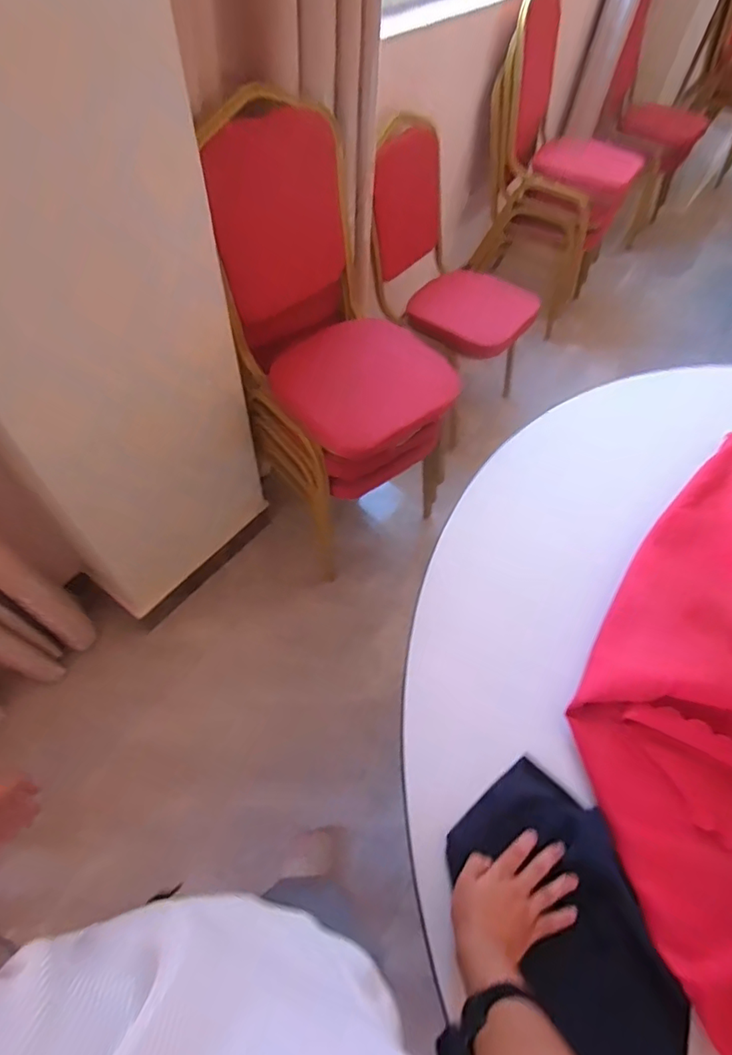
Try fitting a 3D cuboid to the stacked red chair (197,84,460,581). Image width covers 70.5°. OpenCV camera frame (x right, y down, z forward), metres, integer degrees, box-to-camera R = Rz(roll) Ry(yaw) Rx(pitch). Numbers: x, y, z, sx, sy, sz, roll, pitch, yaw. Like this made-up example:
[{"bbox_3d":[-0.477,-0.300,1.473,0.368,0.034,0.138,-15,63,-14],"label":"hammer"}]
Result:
[{"bbox_3d":[-0.102,-0.391,1.485,0.417,1.172,0.574,-29,63,-21],"label":"stacked red chair"}]

